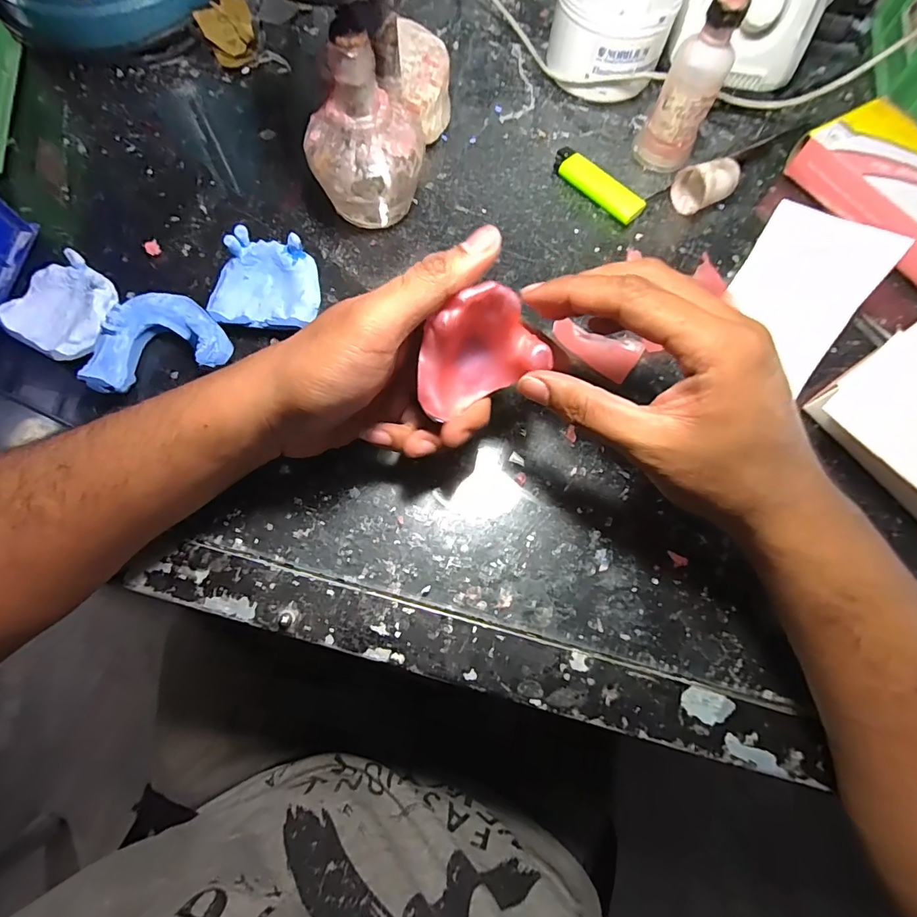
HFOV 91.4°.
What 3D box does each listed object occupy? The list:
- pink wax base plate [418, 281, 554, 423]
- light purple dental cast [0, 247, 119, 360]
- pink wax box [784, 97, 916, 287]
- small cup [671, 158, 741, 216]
[{"bbox_3d":[0.009,-0.048,0.203,0.055,0.053,0.033,-36,40,-24],"label":"pink wax base plate"},{"bbox_3d":[-0.242,-0.092,0.276,0.056,0.026,0.058,1,72,-2],"label":"light purple dental cast"},{"bbox_3d":[0.326,-0.188,0.326,0.084,0.034,0.151,-28,75,-11],"label":"pink wax box"},{"bbox_3d":[0.178,-0.199,0.326,0.033,0.030,0.035,-36,77,-13],"label":"small cup"}]

